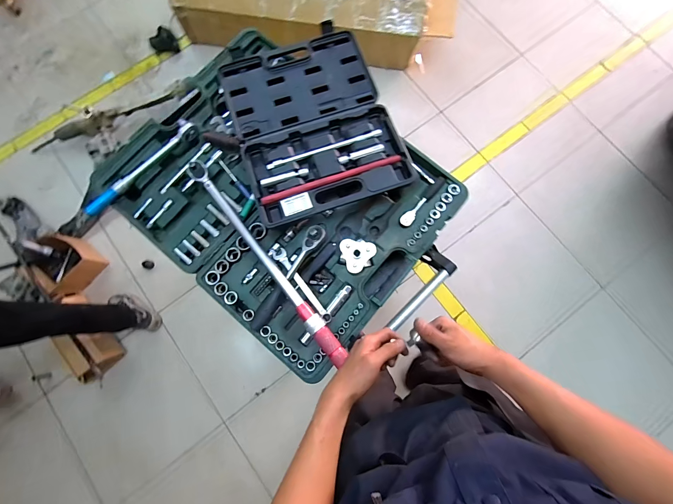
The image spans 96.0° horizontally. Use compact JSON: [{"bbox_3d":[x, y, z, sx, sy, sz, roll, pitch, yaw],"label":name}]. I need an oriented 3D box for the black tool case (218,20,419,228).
[{"bbox_3d":[-0.056,-0.292,0.669,0.330,0.053,0.427,-19,81,-4],"label":"black tool case"}]

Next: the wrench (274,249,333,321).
[{"bbox_3d":[-0.069,0.069,0.634,0.026,0.013,0.183,-39,82,-6],"label":"wrench"}]

